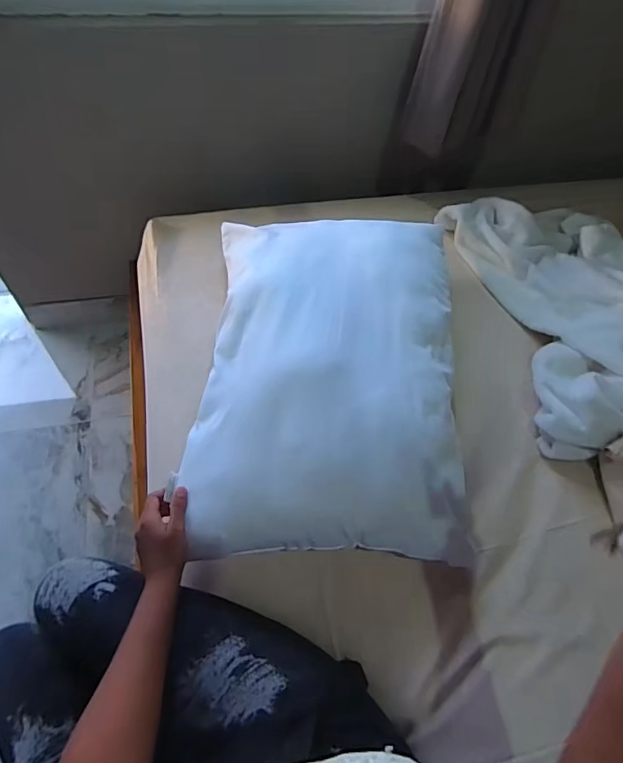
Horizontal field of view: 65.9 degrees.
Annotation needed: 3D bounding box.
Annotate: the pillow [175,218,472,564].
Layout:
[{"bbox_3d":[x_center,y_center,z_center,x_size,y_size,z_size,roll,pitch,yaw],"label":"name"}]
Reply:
[{"bbox_3d":[0.030,-0.035,0.700,0.360,0.105,0.533,4,57,-2],"label":"pillow"}]

